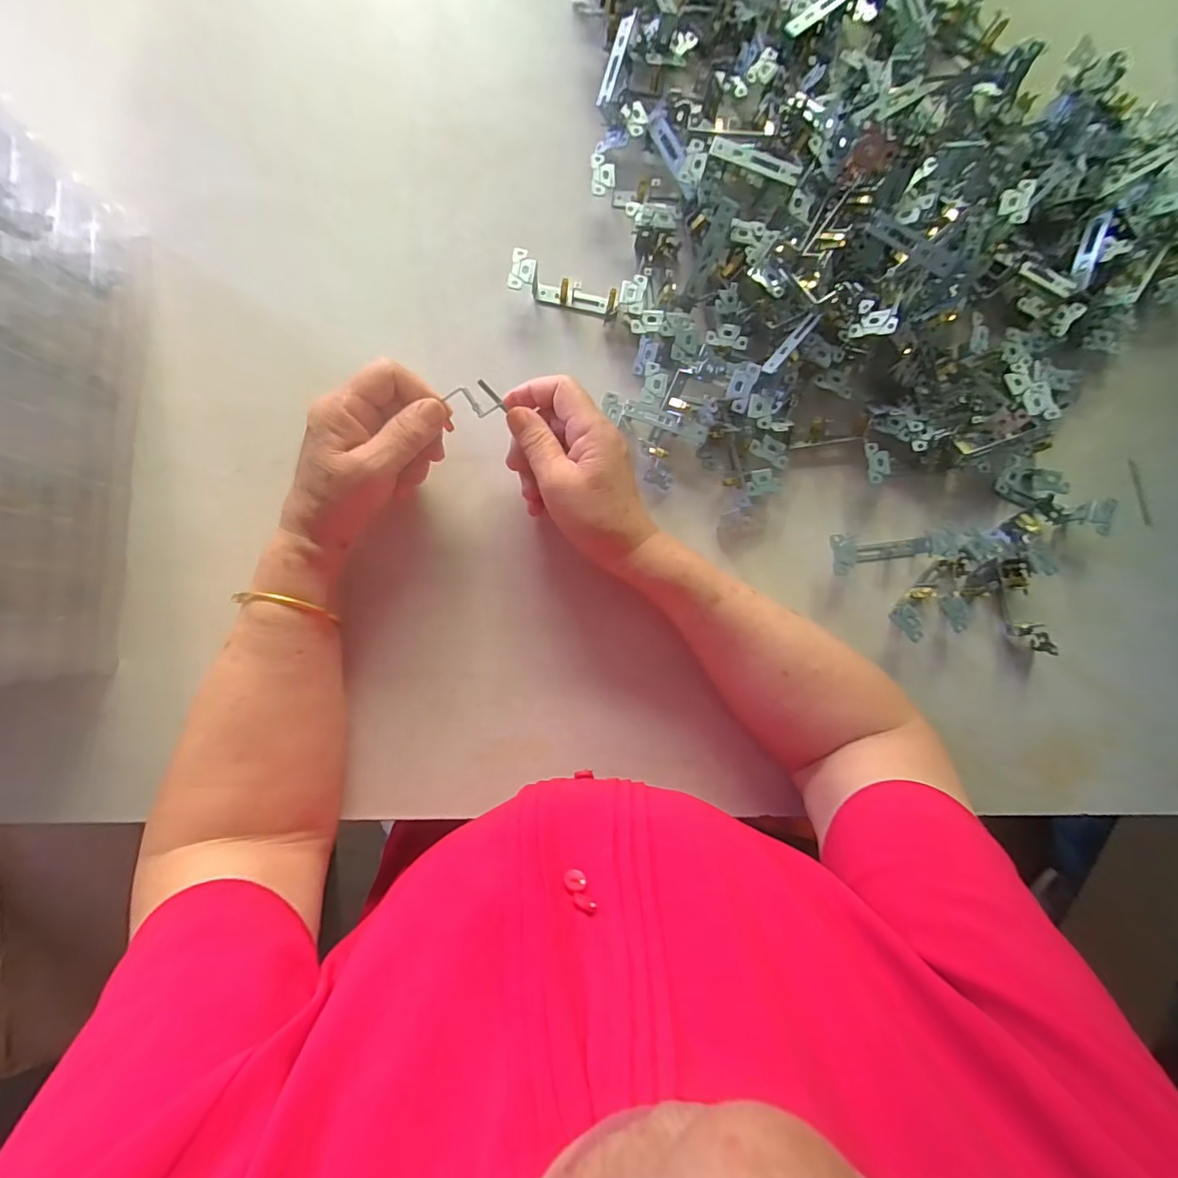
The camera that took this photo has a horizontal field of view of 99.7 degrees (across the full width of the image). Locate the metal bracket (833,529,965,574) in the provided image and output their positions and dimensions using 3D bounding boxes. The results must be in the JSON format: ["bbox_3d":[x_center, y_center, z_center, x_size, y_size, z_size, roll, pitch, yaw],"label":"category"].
[{"bbox_3d":[0.247,-0.031,0.407,0.105,0.027,0.030,-5,89,-5],"label":"metal bracket"}]

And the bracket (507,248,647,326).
[{"bbox_3d":[-0.009,-0.238,0.395,0.104,0.024,0.030,10,88,-4],"label":"bracket"}]

